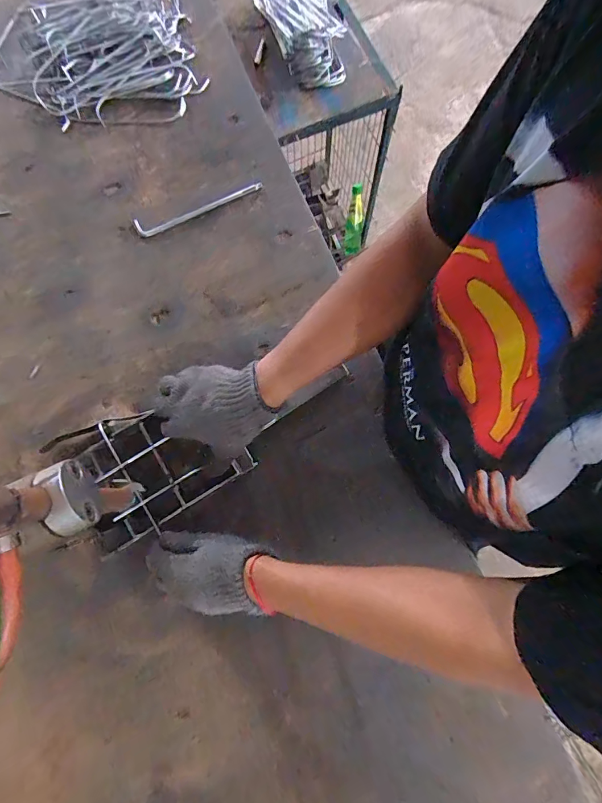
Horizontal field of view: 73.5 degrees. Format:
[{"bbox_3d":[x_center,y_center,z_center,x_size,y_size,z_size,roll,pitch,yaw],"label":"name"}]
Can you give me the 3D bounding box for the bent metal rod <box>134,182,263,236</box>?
[{"bbox_3d":[-0.156,-0.302,0.629,0.204,0.013,0.023,-23,79,-6],"label":"bent metal rod"}]

